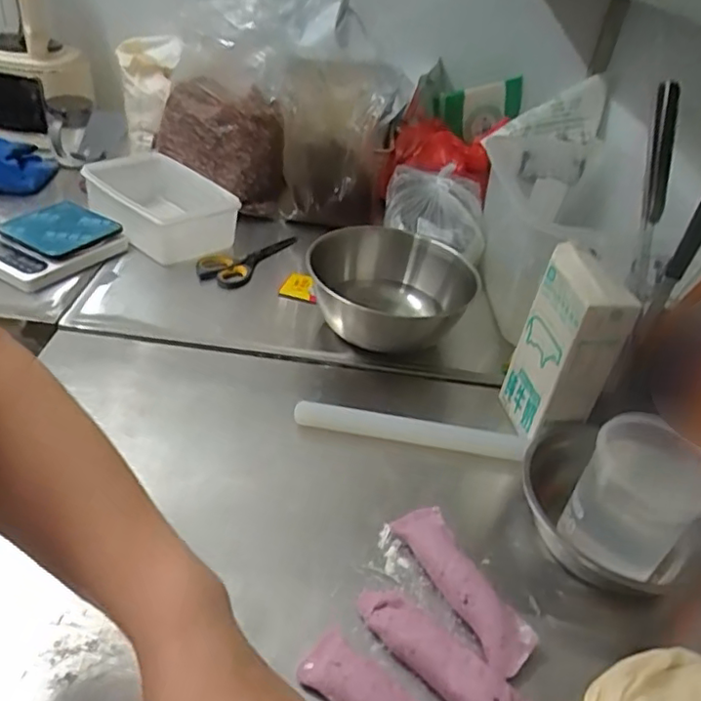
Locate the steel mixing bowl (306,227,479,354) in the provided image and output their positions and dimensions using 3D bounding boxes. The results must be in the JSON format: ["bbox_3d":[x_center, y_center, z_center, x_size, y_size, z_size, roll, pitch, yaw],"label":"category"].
[{"bbox_3d":[0.058,-0.062,0.804,0.205,0.112,0.213,6,37,-4],"label":"steel mixing bowl"}]

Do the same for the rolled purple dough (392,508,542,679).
[{"bbox_3d":[0.096,0.204,0.523,0.044,0.042,0.153,-16,43,-27],"label":"rolled purple dough"}]

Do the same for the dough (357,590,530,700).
[{"bbox_3d":[0.069,0.241,0.465,0.154,0.042,0.043,29,42,26],"label":"dough"}]

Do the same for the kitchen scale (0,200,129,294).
[{"bbox_3d":[-0.428,-0.148,0.852,0.138,0.046,0.172,23,39,17],"label":"kitchen scale"}]

